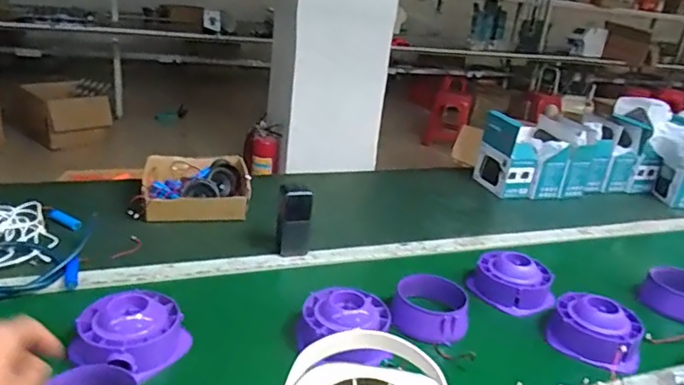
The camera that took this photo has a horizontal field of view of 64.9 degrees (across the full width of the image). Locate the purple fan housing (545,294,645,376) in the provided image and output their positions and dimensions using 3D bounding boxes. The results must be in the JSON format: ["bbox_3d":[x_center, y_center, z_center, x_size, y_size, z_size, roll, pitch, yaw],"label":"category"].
[{"bbox_3d":[0.406,0.215,0.857,0.136,0.061,0.111,21,26,29],"label":"purple fan housing"}]

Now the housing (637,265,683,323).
[{"bbox_3d":[0.632,0.184,1.000,0.119,0.061,0.100,22,27,32],"label":"housing"}]

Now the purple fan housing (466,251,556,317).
[{"bbox_3d":[0.312,0.156,0.982,0.106,0.066,0.125,-13,30,-39],"label":"purple fan housing"}]

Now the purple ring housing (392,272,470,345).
[{"bbox_3d":[0.141,0.183,0.859,0.122,0.062,0.102,9,23,5],"label":"purple ring housing"}]

